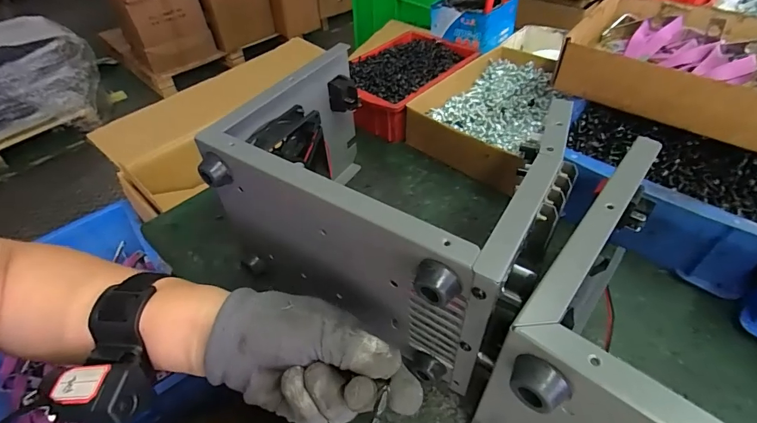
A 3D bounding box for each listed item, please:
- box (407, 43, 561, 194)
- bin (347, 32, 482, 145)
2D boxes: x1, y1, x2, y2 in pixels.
[{"bbox_3d":[0.159,-0.132,0.517,0.146,0.053,0.233,31,55,29],"label":"box"},{"bbox_3d":[0.035,-0.187,0.568,0.134,0.057,0.204,31,55,29],"label":"bin"}]

